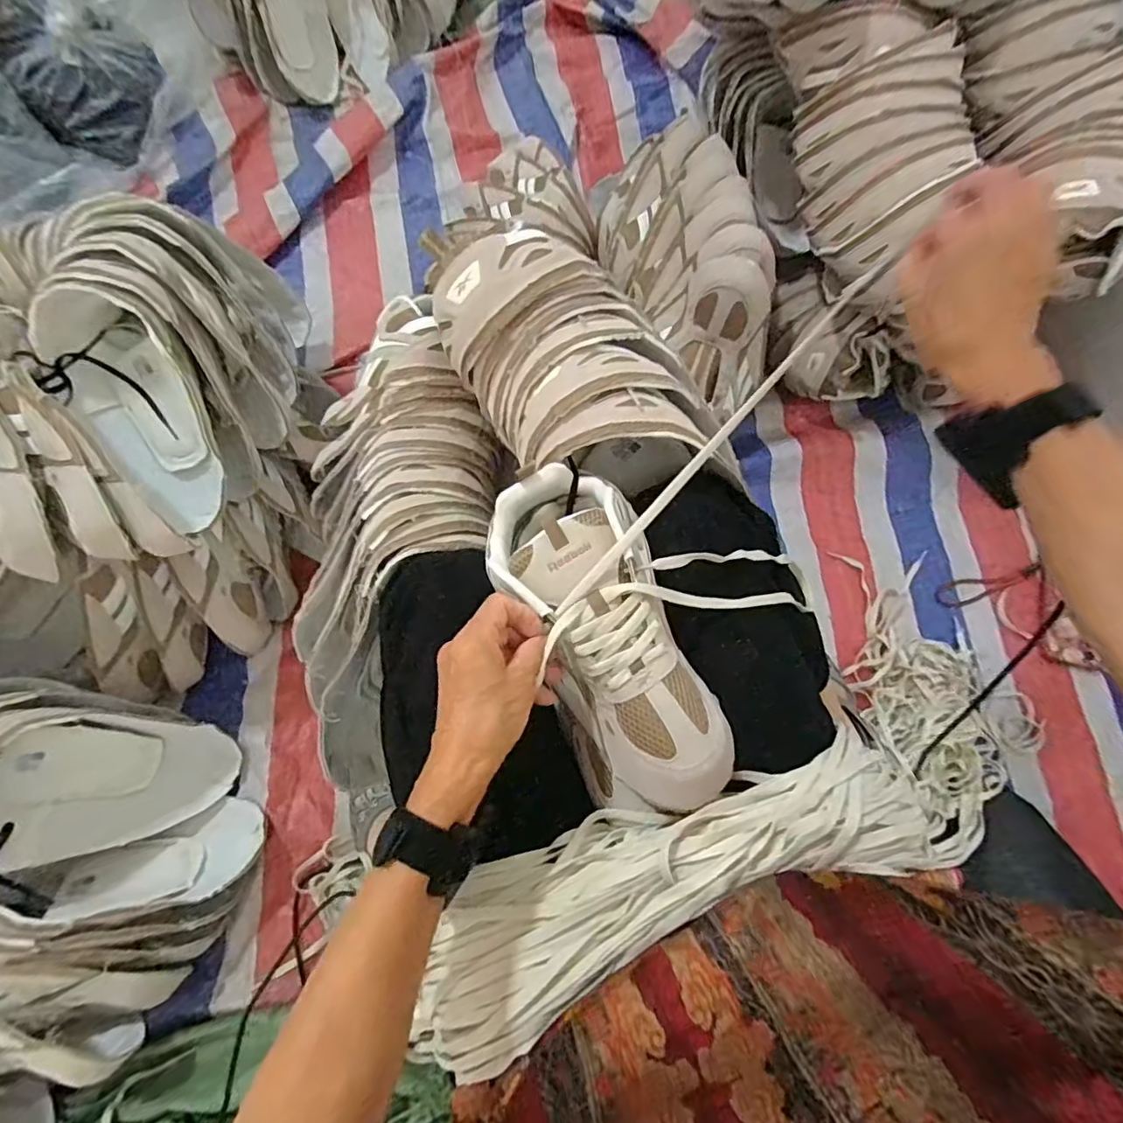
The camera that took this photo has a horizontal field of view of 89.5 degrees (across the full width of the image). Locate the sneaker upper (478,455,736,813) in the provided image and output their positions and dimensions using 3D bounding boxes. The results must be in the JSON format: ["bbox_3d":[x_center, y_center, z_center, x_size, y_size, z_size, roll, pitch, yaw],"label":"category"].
[{"bbox_3d":[0.029,0.051,0.414,0.105,0.081,0.255,-22,78,-8],"label":"sneaker upper"}]

